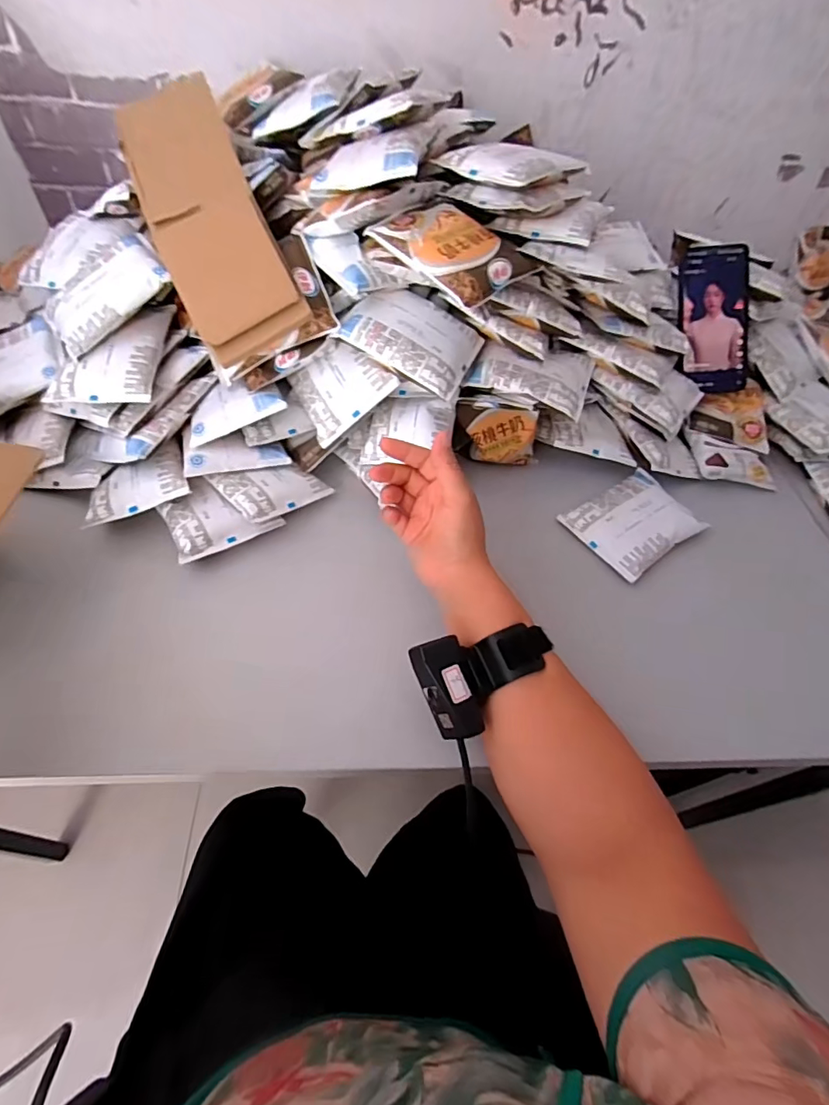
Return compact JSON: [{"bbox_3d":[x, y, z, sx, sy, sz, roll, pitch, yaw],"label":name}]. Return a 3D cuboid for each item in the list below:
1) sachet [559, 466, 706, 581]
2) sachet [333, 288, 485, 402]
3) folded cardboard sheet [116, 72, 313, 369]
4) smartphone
[{"bbox_3d":[0.235,-0.035,0.522,0.128,0.020,0.096,-29,61,-24],"label":"sachet"},{"bbox_3d":[-0.003,-0.211,0.482,0.126,0.024,0.089,27,72,-3],"label":"sachet"},{"bbox_3d":[-0.201,-0.326,0.475,0.103,0.018,0.278,-25,83,6],"label":"folded cardboard sheet"},{"bbox_3d":[0.356,-0.275,0.581,0.077,0.016,0.164,-4,98,1],"label":"smartphone"}]

